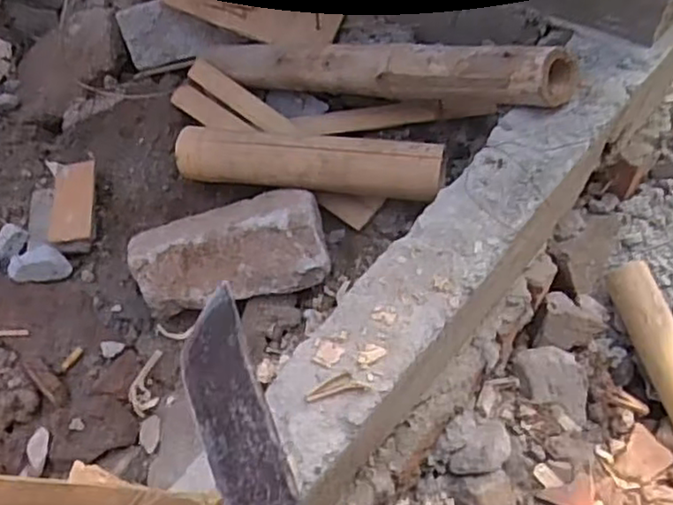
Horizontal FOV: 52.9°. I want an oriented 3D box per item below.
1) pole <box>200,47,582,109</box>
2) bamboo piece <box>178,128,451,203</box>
[{"bbox_3d":[0.023,-0.182,0.681,0.419,0.057,0.051,13,57,34],"label":"pole"},{"bbox_3d":[-0.032,-0.091,0.676,0.279,0.048,0.061,7,59,17],"label":"bamboo piece"}]

